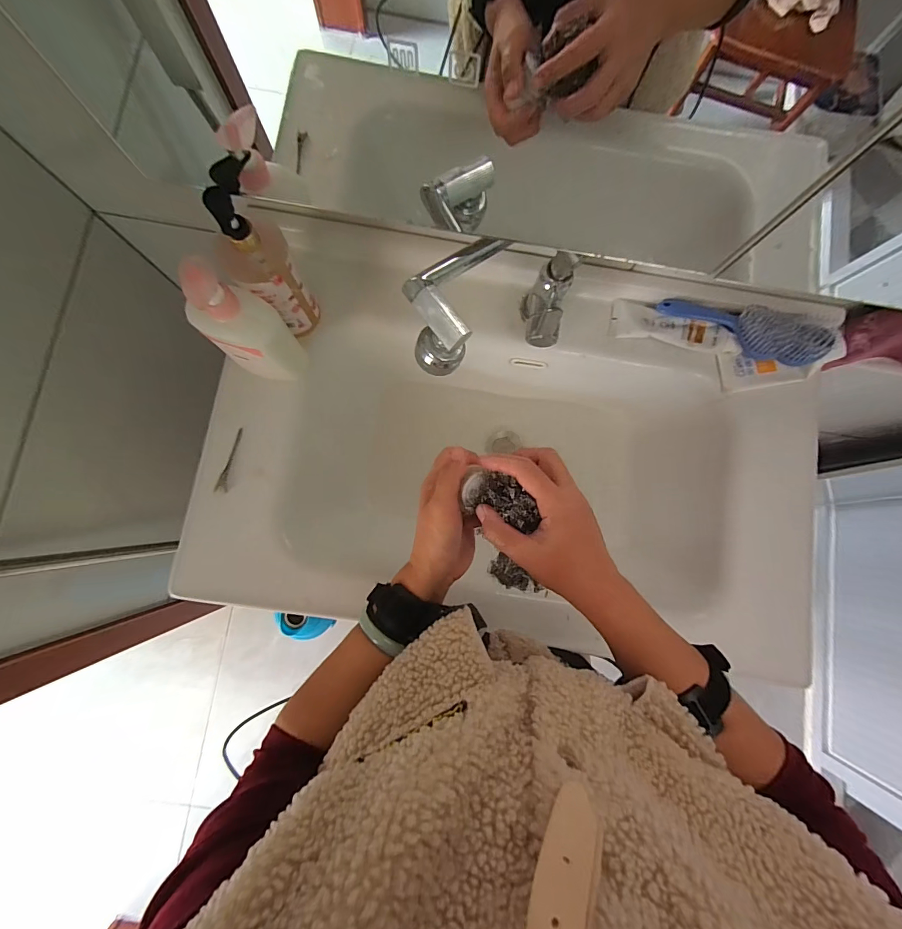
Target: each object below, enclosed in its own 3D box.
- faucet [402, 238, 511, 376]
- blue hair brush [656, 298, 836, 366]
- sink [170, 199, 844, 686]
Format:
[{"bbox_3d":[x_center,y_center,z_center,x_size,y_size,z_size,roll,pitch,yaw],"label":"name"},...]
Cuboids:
[{"bbox_3d":[-0.004,-0.158,0.379,0.069,0.058,0.126,21,82,0],"label":"faucet"},{"bbox_3d":[0.383,-0.182,0.520,0.208,0.031,0.059,23,82,12],"label":"blue hair brush"},{"bbox_3d":[0.093,-0.017,0.574,0.796,0.174,0.492,8,82,-2],"label":"sink"}]

